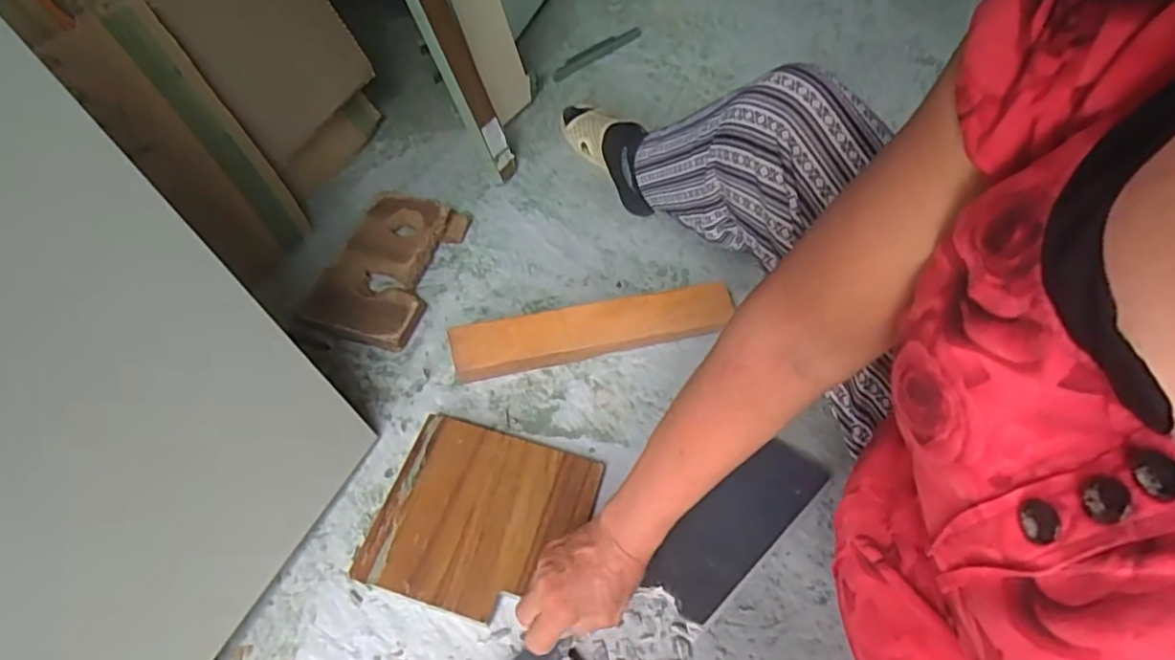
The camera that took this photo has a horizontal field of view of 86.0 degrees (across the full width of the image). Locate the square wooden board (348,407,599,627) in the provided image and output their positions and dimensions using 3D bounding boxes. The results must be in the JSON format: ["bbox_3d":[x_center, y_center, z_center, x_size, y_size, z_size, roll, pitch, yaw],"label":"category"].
[{"bbox_3d":[-0.099,0.175,0.589,0.180,0.024,0.167,17,55,9],"label":"square wooden board"}]

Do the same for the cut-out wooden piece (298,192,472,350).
[{"bbox_3d":[-0.241,-0.080,0.765,0.125,0.026,0.221,12,55,6],"label":"cut-out wooden piece"}]

